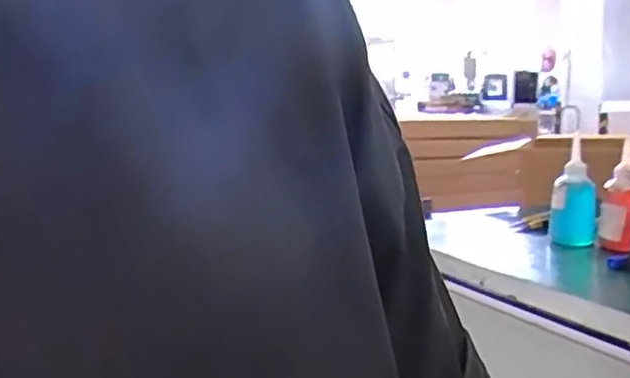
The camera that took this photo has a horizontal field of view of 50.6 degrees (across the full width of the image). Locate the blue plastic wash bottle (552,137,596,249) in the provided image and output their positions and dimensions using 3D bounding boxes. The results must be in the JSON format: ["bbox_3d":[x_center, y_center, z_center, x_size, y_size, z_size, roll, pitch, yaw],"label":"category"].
[{"bbox_3d":[0.391,0.012,1.005,0.063,0.147,0.069,2,9,19],"label":"blue plastic wash bottle"}]

